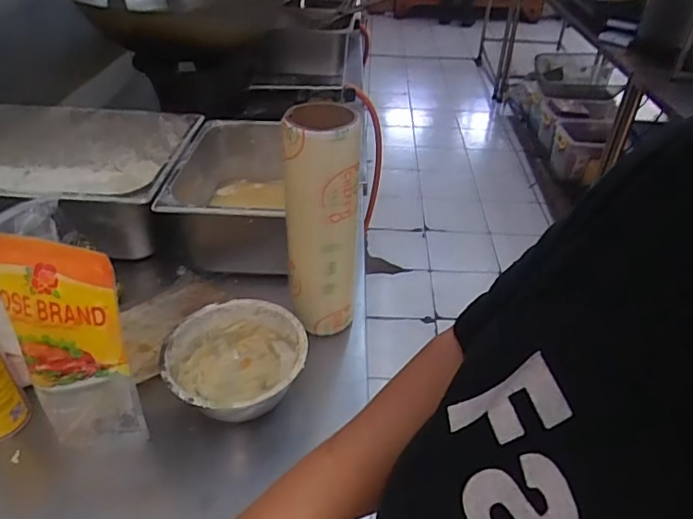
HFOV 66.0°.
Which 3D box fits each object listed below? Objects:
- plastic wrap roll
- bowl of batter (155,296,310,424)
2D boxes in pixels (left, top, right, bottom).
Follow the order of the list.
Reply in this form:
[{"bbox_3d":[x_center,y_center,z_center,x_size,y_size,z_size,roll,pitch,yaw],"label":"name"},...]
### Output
[{"bbox_3d":[-0.034,-0.039,0.701,0.084,0.309,0.081,1,37,-1],"label":"plastic wrap roll"},{"bbox_3d":[-0.137,0.136,0.672,0.167,0.087,0.159,1,37,-1],"label":"bowl of batter"}]

